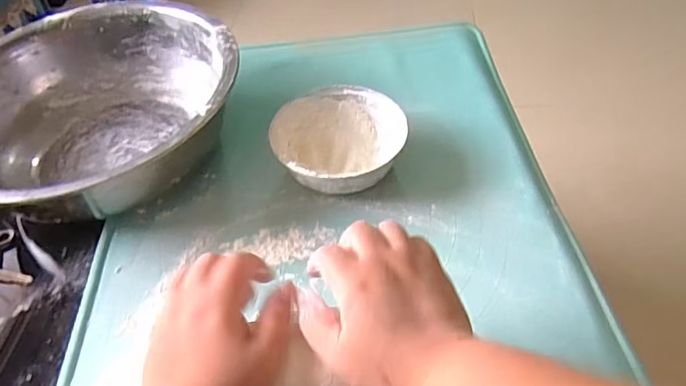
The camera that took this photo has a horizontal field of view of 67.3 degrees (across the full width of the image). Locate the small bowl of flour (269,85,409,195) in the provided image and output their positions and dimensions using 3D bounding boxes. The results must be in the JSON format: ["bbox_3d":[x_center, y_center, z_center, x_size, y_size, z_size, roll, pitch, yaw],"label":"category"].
[{"bbox_3d":[-0.005,-0.058,0.582,0.140,0.061,0.150,-3,48,4],"label":"small bowl of flour"}]

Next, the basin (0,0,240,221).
[{"bbox_3d":[-0.283,-0.088,0.607,0.320,0.112,0.325,-3,48,4],"label":"basin"}]

